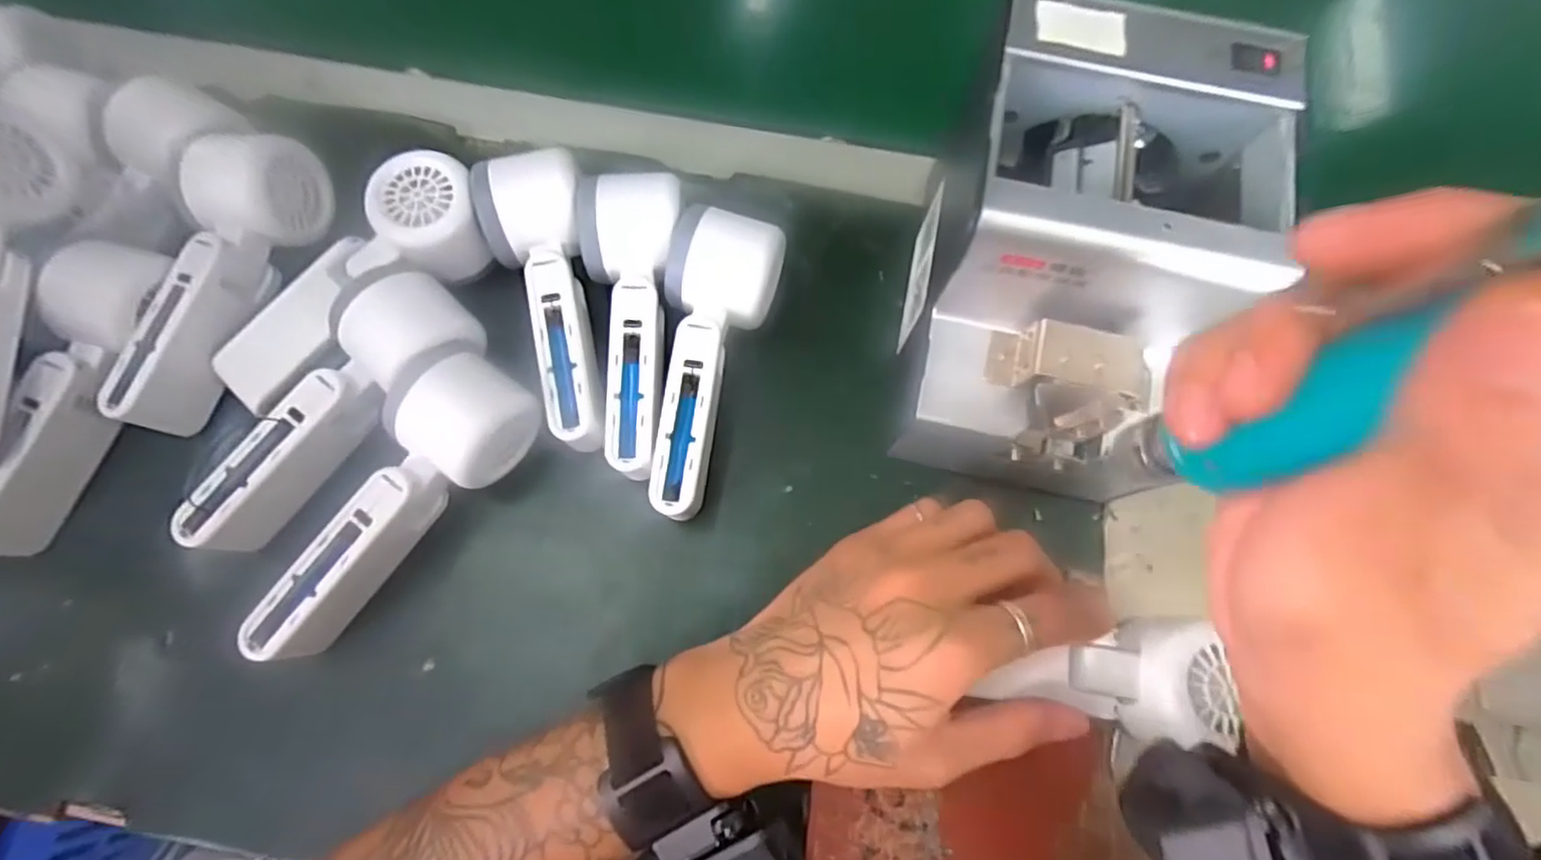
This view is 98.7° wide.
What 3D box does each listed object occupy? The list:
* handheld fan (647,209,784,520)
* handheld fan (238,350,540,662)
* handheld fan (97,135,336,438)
[{"bbox_3d":[-0.035,-0.033,0.350,0.055,0.055,0.158,11,73,2],"label":"handheld fan"},{"bbox_3d":[-0.183,0.038,0.323,0.051,0.047,0.166,31,75,8],"label":"handheld fan"},{"bbox_3d":[-0.294,-0.081,0.351,0.053,0.048,0.167,9,73,2],"label":"handheld fan"}]

